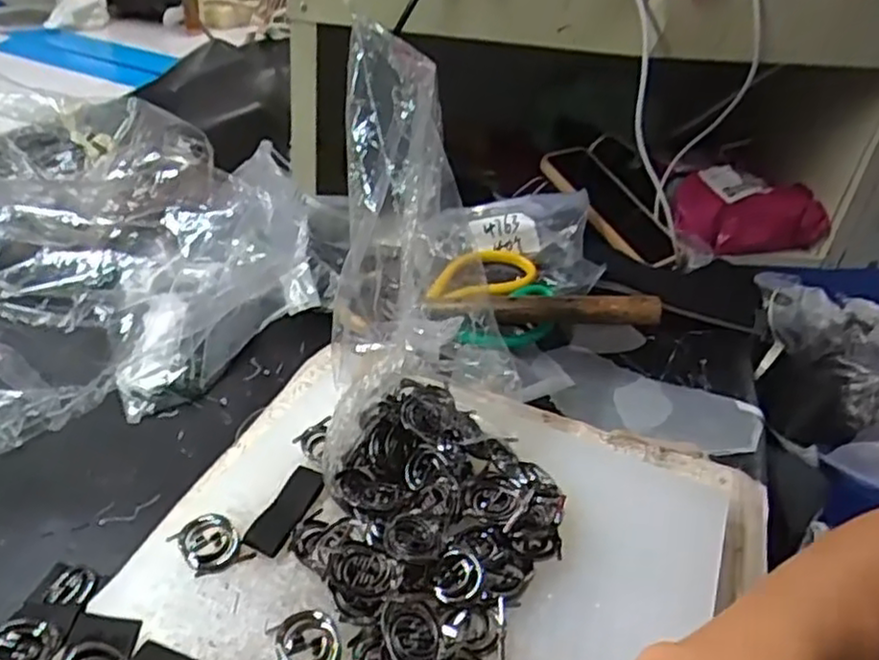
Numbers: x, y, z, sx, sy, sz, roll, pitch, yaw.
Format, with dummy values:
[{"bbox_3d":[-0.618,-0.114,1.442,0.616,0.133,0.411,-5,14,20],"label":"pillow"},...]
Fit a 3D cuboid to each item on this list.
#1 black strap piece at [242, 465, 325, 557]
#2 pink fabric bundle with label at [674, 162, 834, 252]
[{"bbox_3d":[-0.078,0.091,0.368,0.024,0.007,0.056,5,36,24],"label":"black strap piece"},{"bbox_3d":[0.331,-0.128,0.760,0.166,0.059,0.068,1,35,-10],"label":"pink fabric bundle with label"}]

